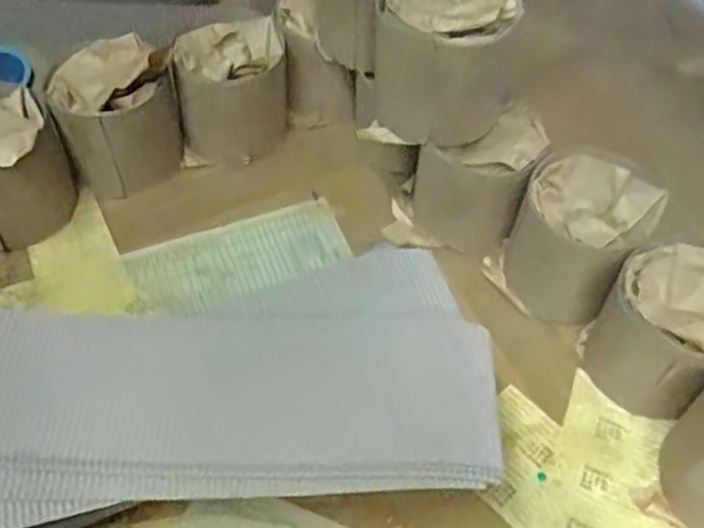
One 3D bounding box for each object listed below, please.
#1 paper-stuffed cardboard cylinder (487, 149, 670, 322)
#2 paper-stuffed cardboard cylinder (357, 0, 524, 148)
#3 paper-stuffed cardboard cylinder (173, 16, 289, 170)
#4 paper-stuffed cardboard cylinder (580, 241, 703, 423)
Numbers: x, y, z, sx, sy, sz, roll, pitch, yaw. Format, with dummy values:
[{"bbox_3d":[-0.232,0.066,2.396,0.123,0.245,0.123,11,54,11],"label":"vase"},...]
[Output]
[{"bbox_3d":[0.170,-0.024,0.560,0.095,0.090,0.104,1,55,-1],"label":"paper-stuffed cardboard cylinder"},{"bbox_3d":[0.069,-0.157,0.545,0.101,0.121,0.097,19,57,12],"label":"paper-stuffed cardboard cylinder"},{"bbox_3d":[-0.104,-0.151,0.648,0.090,0.102,0.086,-1,55,-2],"label":"paper-stuffed cardboard cylinder"},{"bbox_3d":[0.222,0.045,0.507,0.095,0.102,0.091,-31,61,-21],"label":"paper-stuffed cardboard cylinder"}]

